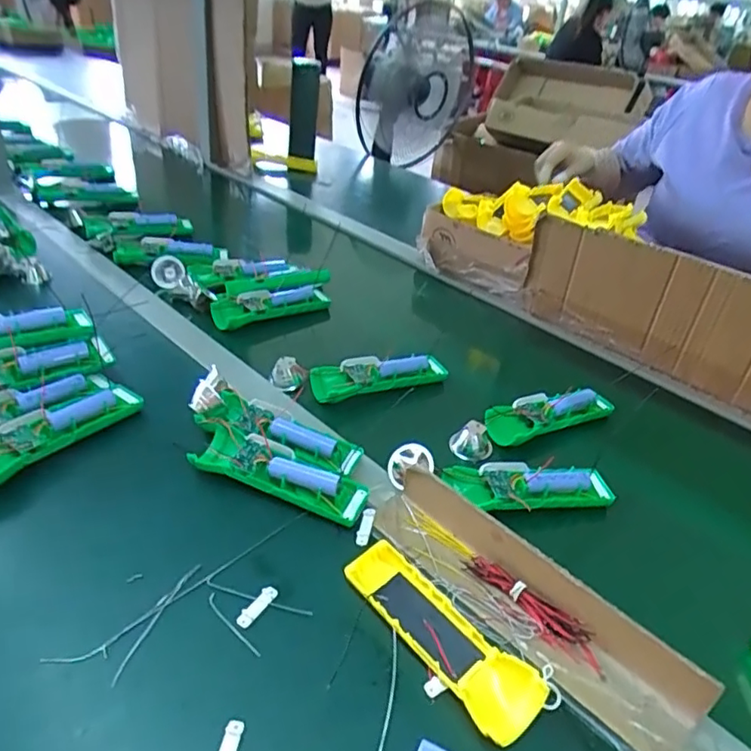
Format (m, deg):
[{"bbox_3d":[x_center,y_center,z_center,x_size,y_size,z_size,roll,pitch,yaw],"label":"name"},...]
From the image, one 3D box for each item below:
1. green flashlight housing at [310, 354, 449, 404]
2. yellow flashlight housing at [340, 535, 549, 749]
[{"bbox_3d":[0.004,-0.002,0.703,0.165,0.025,0.049,-11,38,-23],"label":"green flashlight housing"},{"bbox_3d":[0.045,0.183,0.435,0.049,0.028,0.162,-20,42,-33],"label":"yellow flashlight housing"}]

